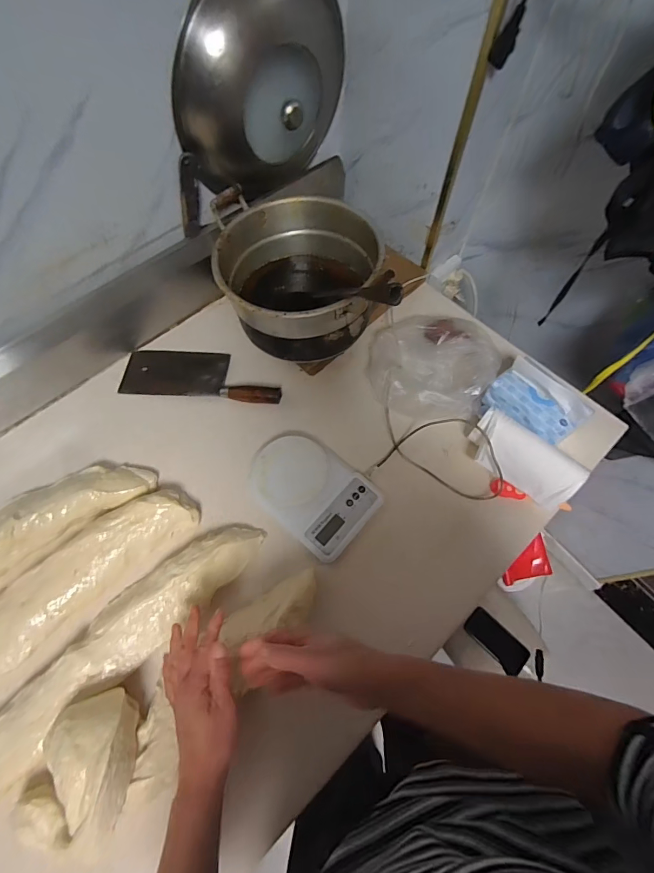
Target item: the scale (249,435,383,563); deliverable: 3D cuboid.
[{"bbox_3d":[-0.026,0.083,0.652,0.198,0.032,0.138,38,70,15],"label":"scale"}]

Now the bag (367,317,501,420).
[{"bbox_3d":[0.182,-0.136,0.742,0.202,0.088,0.229,-6,66,-4],"label":"bag"}]

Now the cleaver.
[{"bbox_3d":[-0.229,-0.115,0.758,0.289,0.022,0.101,5,65,1],"label":"cleaver"}]

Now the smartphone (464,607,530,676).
[{"bbox_3d":[0.444,0.533,1.079,0.160,0.012,0.077,41,87,23],"label":"smartphone"}]

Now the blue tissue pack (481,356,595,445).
[{"bbox_3d":[0.335,-0.049,0.674,0.137,0.026,0.104,47,116,23],"label":"blue tissue pack"}]

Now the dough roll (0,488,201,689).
[{"bbox_3d":[-0.453,0.291,0.557,0.638,0.059,0.114,-38,71,-17],"label":"dough roll"}]

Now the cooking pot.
[{"bbox_3d":[-0.051,-0.277,0.744,0.260,0.190,0.286,0,65,-1],"label":"cooking pot"}]

